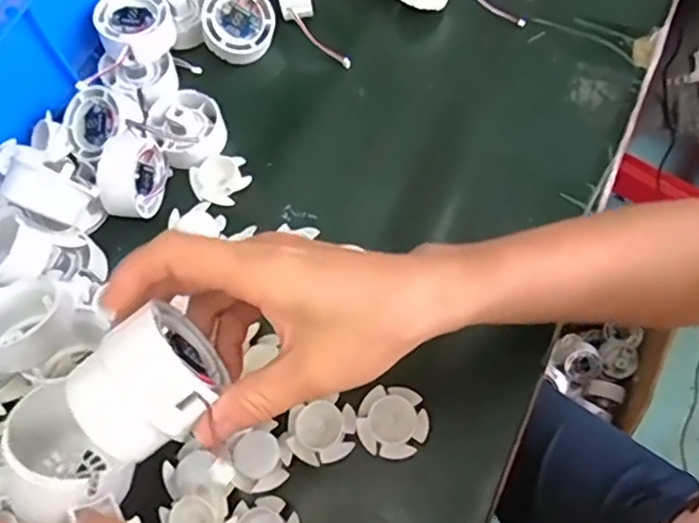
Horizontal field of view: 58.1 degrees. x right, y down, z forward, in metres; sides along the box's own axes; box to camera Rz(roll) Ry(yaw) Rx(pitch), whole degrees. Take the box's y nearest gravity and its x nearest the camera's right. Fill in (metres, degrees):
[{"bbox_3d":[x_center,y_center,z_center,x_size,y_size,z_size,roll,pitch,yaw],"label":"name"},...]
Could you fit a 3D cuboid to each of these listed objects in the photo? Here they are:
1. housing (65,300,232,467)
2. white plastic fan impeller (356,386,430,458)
[{"bbox_3d":[-0.082,0.052,0.265,0.048,0.042,0.058,41,72,15],"label":"housing"},{"bbox_3d":[0.026,0.093,0.366,0.040,0.009,0.040,-1,65,3],"label":"white plastic fan impeller"}]

